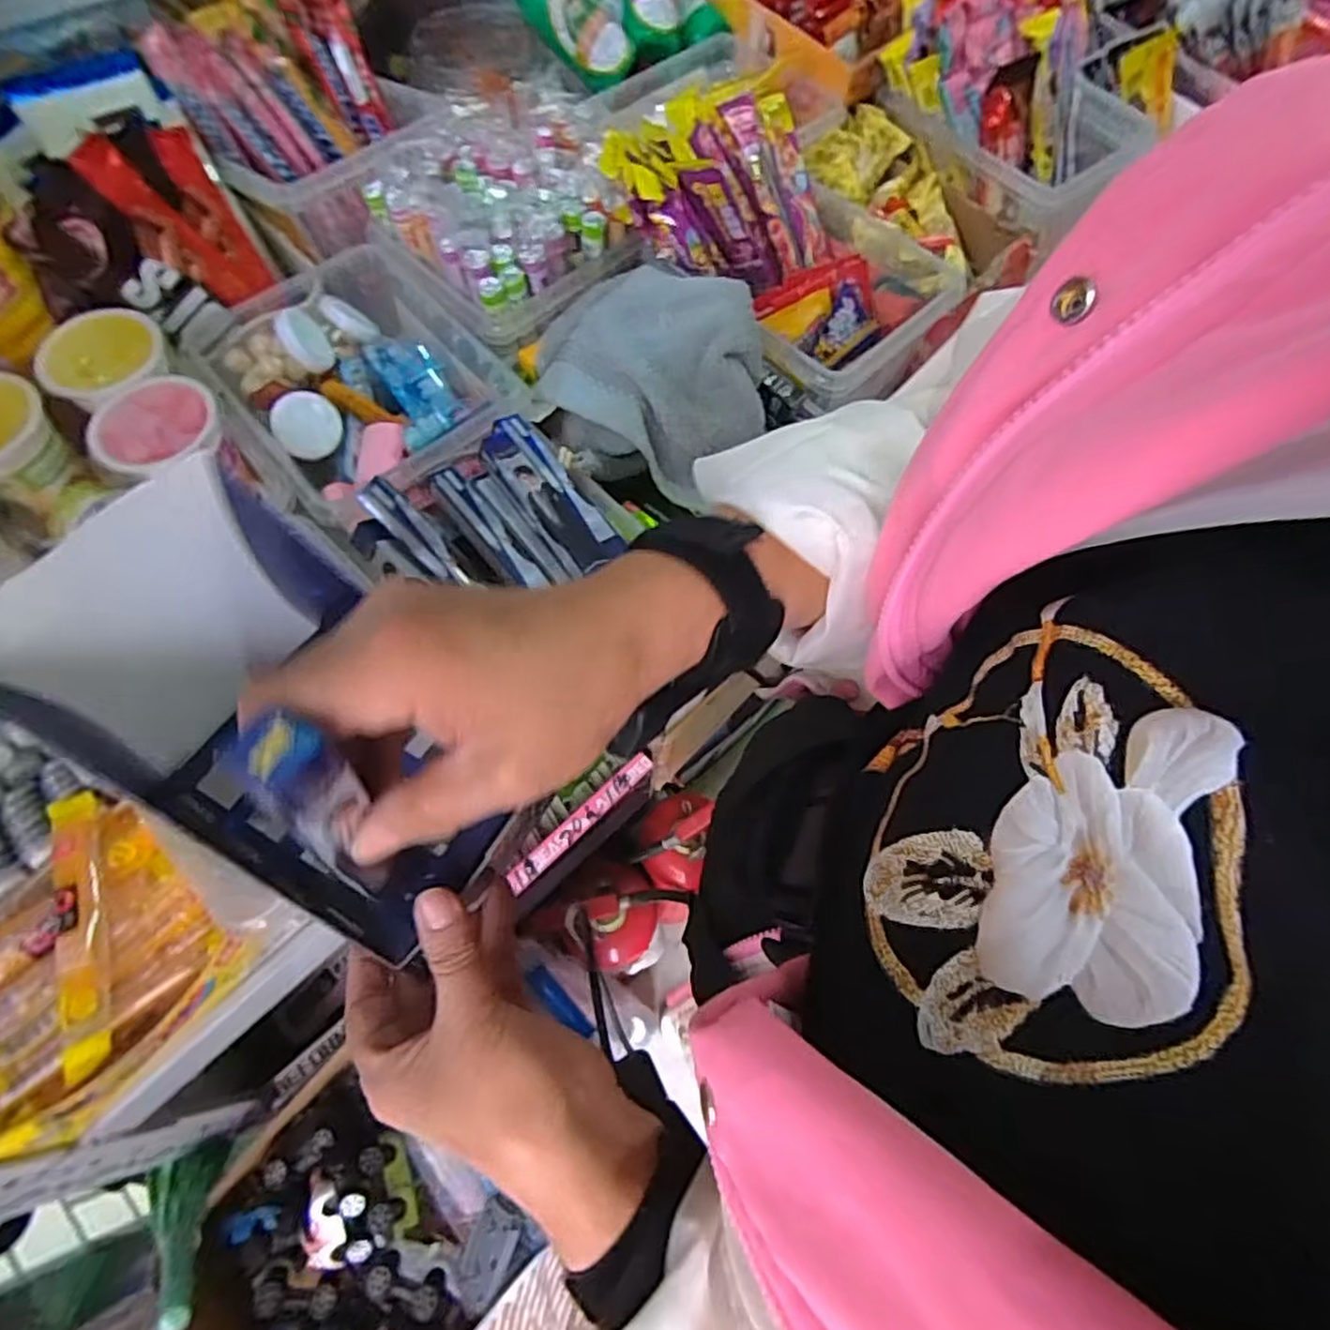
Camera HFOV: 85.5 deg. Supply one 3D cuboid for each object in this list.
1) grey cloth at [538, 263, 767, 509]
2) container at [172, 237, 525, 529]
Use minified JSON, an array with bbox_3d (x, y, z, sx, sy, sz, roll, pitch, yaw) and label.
[{"bbox_3d":[-0.012,-0.190,0.483,0.144,0.101,0.110,1,66,-1],"label":"grey cloth"},{"bbox_3d":[-0.214,-0.196,0.497,0.159,0.054,0.215,-41,73,-17],"label":"container"}]

